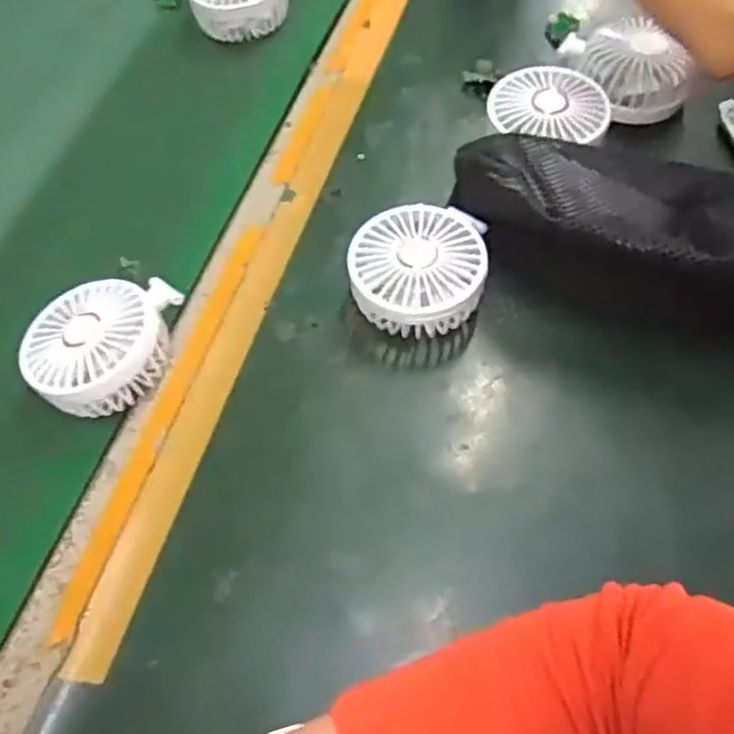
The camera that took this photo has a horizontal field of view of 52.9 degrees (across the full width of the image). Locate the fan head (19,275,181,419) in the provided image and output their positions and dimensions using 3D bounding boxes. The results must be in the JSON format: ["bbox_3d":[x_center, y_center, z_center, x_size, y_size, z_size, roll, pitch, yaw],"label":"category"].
[{"bbox_3d":[-0.176,-0.013,0.484,0.090,0.044,0.093,-2,59,3],"label":"fan head"}]

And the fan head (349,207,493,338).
[{"bbox_3d":[0.035,-0.062,0.498,0.089,0.045,0.083,-2,59,3],"label":"fan head"}]

